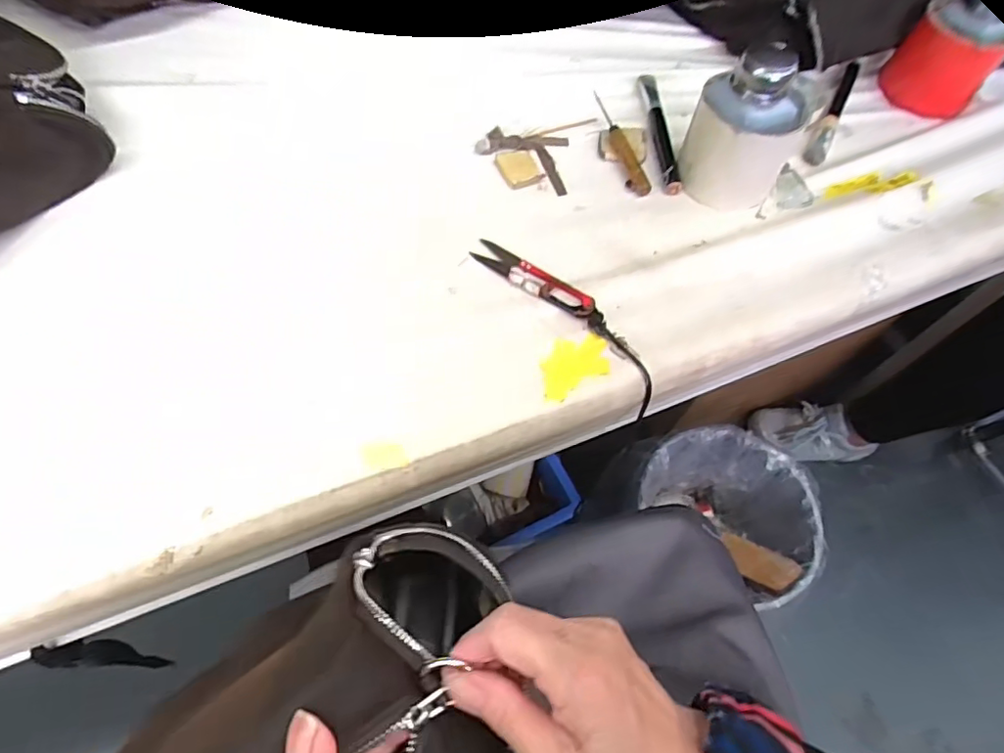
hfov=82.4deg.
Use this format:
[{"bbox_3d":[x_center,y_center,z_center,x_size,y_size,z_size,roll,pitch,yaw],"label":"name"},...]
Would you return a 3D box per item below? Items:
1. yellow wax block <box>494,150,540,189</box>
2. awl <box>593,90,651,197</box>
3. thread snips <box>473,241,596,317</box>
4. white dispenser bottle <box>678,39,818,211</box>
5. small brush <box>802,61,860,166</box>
[{"bbox_3d":[0.013,-0.169,0.465,0.031,0.004,0.038,-13,63,-11],"label":"yellow wax block"},{"bbox_3d":[0.098,-0.196,0.477,0.016,0.014,0.113,-11,63,-10],"label":"awl"},{"bbox_3d":[0.022,-0.070,0.406,0.098,0.009,0.025,32,64,13],"label":"thread snips"},{"bbox_3d":[0.180,-0.184,0.423,0.077,0.093,0.072,26,63,10],"label":"white dispenser bottle"},{"bbox_3d":[0.289,-0.230,0.499,0.020,0.010,0.146,30,64,12],"label":"small brush"}]

